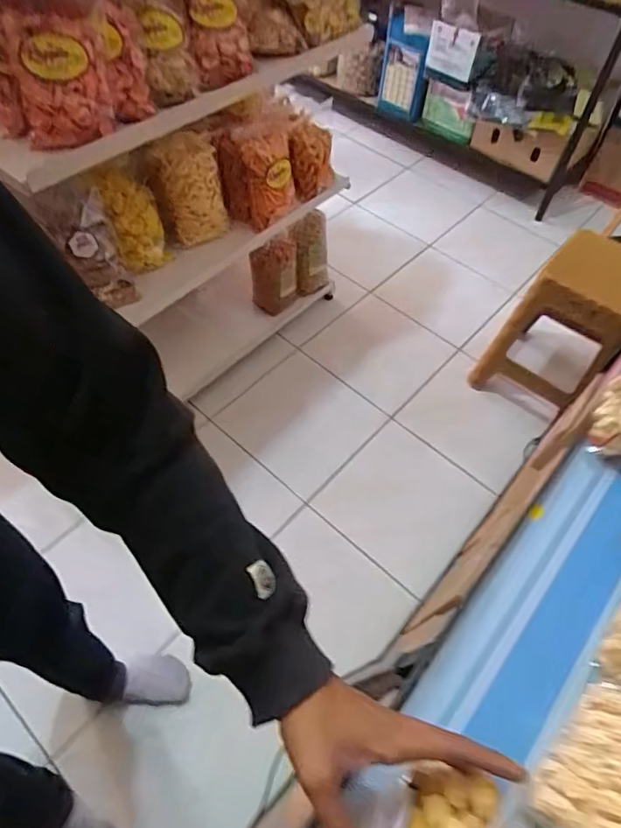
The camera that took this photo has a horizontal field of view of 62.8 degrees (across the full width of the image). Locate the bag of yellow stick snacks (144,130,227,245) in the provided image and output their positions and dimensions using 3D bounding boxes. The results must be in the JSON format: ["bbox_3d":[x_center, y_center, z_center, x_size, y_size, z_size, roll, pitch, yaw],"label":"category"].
[{"bbox_3d":[-0.292,-0.528,1.234,0.156,0.264,0.075,-34,64,-23],"label":"bag of yellow stick snacks"}]

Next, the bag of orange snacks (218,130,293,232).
[{"bbox_3d":[-0.141,-0.620,1.332,0.182,0.248,0.147,-1,56,-5],"label":"bag of orange snacks"}]

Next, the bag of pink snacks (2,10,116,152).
[{"bbox_3d":[-0.396,-0.527,0.809,0.133,0.148,0.099,-9,57,-10],"label":"bag of pink snacks"}]

